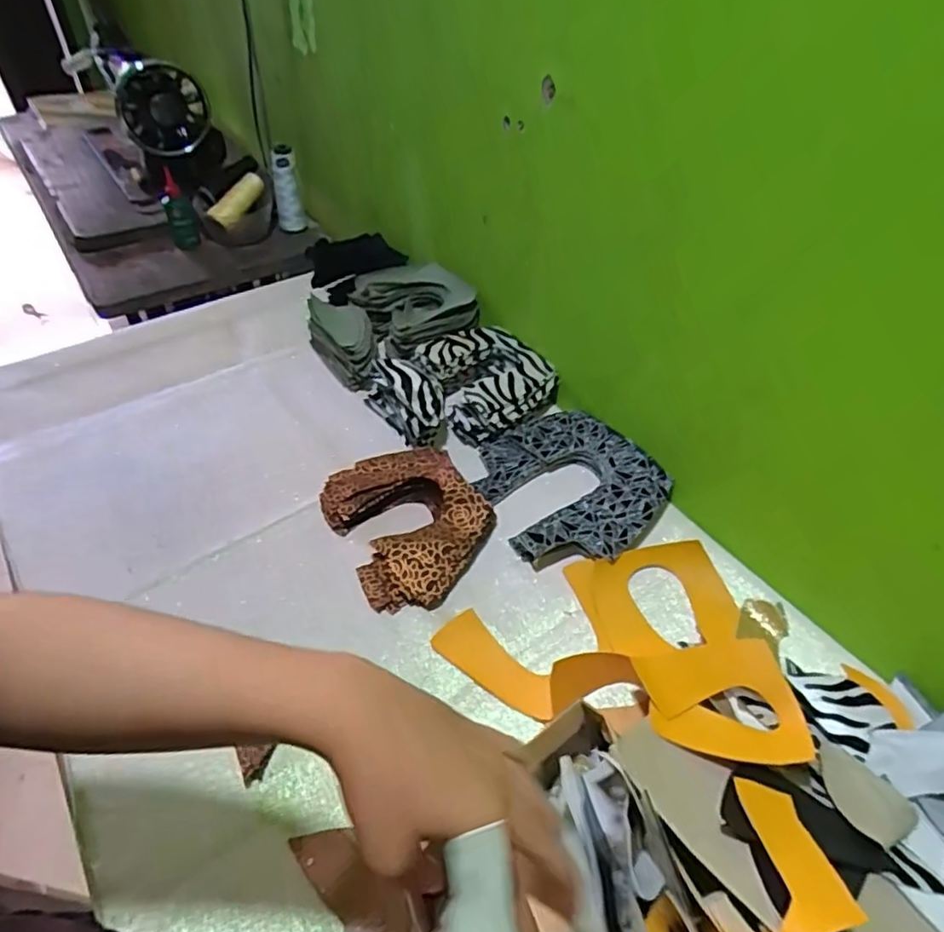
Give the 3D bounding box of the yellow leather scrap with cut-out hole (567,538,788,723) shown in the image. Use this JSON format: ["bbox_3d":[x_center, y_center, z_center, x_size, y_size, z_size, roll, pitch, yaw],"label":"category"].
[{"bbox_3d":[0.181,0.132,0.570,0.135,0.045,0.167,-11,48,-13],"label":"yellow leather scrap with cut-out hole"}]

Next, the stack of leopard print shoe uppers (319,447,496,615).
[{"bbox_3d":[-0.061,0.054,0.649,0.147,0.039,0.186,-20,51,-21],"label":"stack of leopard print shoe uppers"}]

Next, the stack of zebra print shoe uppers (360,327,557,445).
[{"bbox_3d":[-0.011,-0.099,0.774,0.202,0.063,0.167,-33,57,-30],"label":"stack of zebra print shoe uppers"}]

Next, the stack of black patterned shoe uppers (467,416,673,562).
[{"bbox_3d":[0.107,0.018,0.691,0.181,0.031,0.191,-19,50,-20],"label":"stack of black patterned shoe uppers"}]

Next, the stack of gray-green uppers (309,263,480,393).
[{"bbox_3d":[-0.106,-0.193,0.860,0.212,0.067,0.157,-32,56,-29],"label":"stack of gray-green uppers"}]

